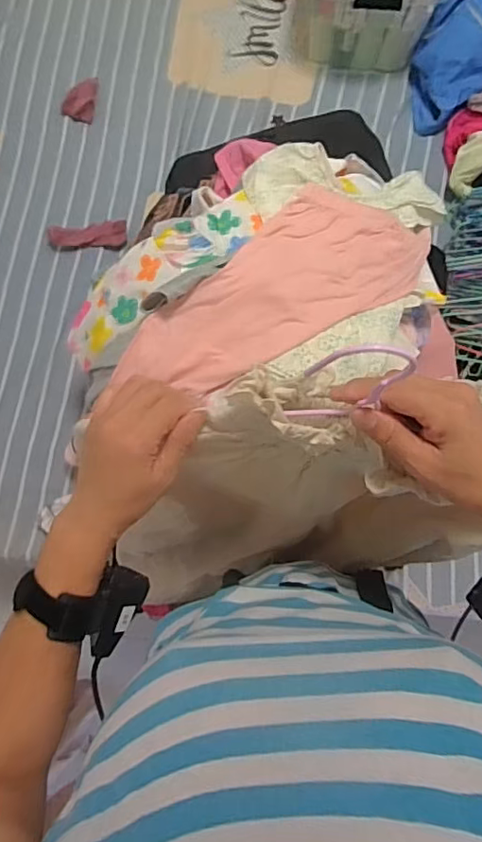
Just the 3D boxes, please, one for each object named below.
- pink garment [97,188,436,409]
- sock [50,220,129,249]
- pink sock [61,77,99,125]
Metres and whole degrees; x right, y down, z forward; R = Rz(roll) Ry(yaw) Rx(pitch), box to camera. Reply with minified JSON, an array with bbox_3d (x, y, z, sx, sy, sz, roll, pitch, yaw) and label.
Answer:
[{"bbox_3d":[0.050,-0.180,0.723,0.454,0.074,0.181,-30,83,-3],"label":"pink garment"},{"bbox_3d":[-0.323,-0.386,1.151,0.166,0.015,0.059,-3,81,2],"label":"sock"},{"bbox_3d":[-0.342,-0.696,1.180,0.068,0.022,0.096,18,82,5],"label":"pink sock"}]

